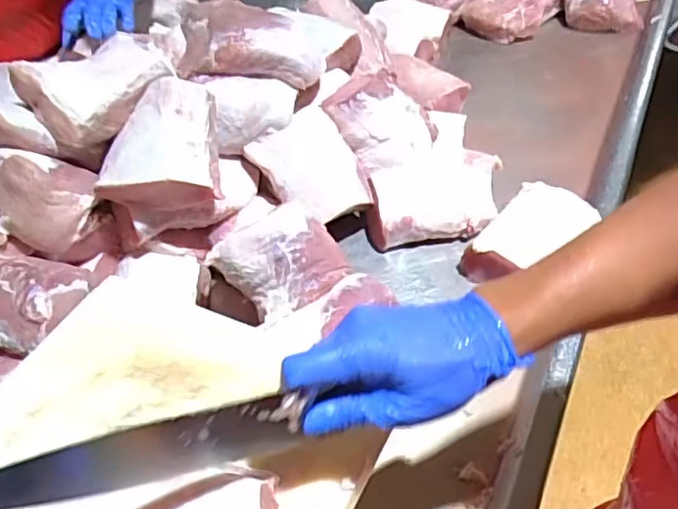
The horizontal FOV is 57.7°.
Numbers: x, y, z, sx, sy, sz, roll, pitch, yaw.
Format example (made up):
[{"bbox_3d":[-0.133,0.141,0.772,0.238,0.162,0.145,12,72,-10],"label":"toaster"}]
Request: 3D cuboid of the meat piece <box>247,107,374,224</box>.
[{"bbox_3d":[-0.036,-0.112,0.807,0.121,0.038,0.150,-27,82,-26],"label":"meat piece"}]

